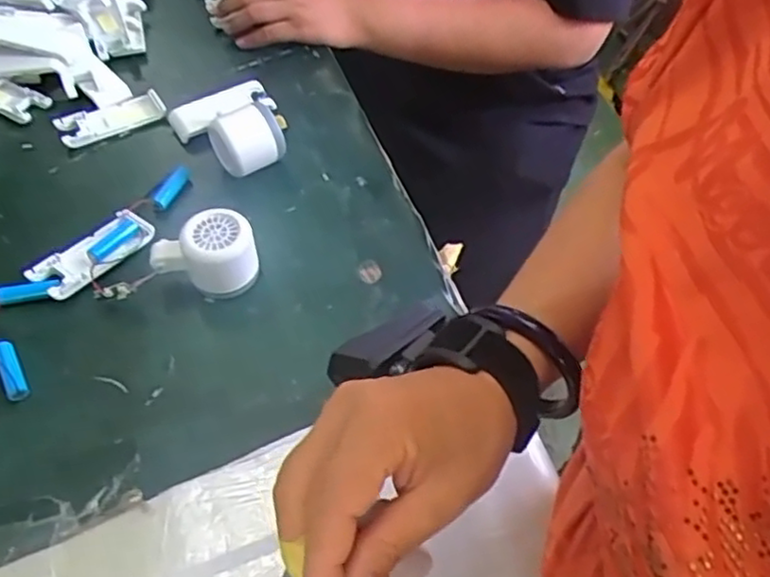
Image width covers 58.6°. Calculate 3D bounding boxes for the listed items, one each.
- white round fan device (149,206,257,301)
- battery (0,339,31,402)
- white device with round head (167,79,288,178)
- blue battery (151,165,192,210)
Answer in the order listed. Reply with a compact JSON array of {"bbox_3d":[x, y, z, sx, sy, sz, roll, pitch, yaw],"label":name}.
[{"bbox_3d":[-0.145,-0.031,0.571,0.087,0.052,0.062,13,57,3],"label":"white round fan device"},{"bbox_3d":[-0.285,0.059,0.520,0.015,0.012,0.059,-26,57,-20],"label":"battery"},{"bbox_3d":[-0.144,-0.166,0.679,0.104,0.042,0.121,-28,58,-22],"label":"white device with round head"},{"bbox_3d":[-0.203,-0.095,0.645,0.020,0.015,0.051,17,53,11],"label":"blue battery"}]

